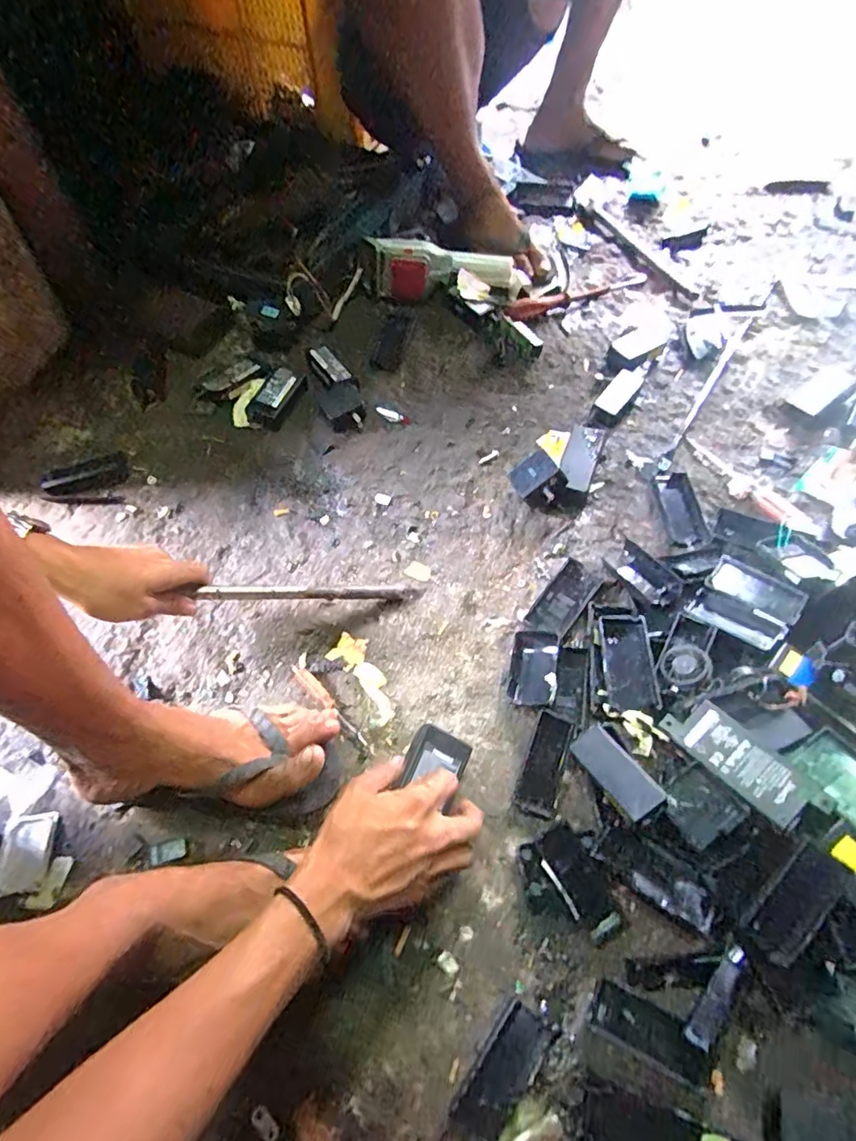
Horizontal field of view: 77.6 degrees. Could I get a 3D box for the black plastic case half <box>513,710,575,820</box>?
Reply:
[{"bbox_3d":[0.111,0.184,0.509,0.036,0.012,0.095,14,65,21],"label":"black plastic case half"}]

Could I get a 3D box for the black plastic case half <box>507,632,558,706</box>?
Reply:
[{"bbox_3d":[0.111,0.103,0.554,0.050,0.020,0.079,-6,57,32],"label":"black plastic case half"}]

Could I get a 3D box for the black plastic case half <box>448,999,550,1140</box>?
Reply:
[{"bbox_3d":[0.056,0.385,0.405,0.036,0.005,0.092,35,68,20],"label":"black plastic case half"}]

